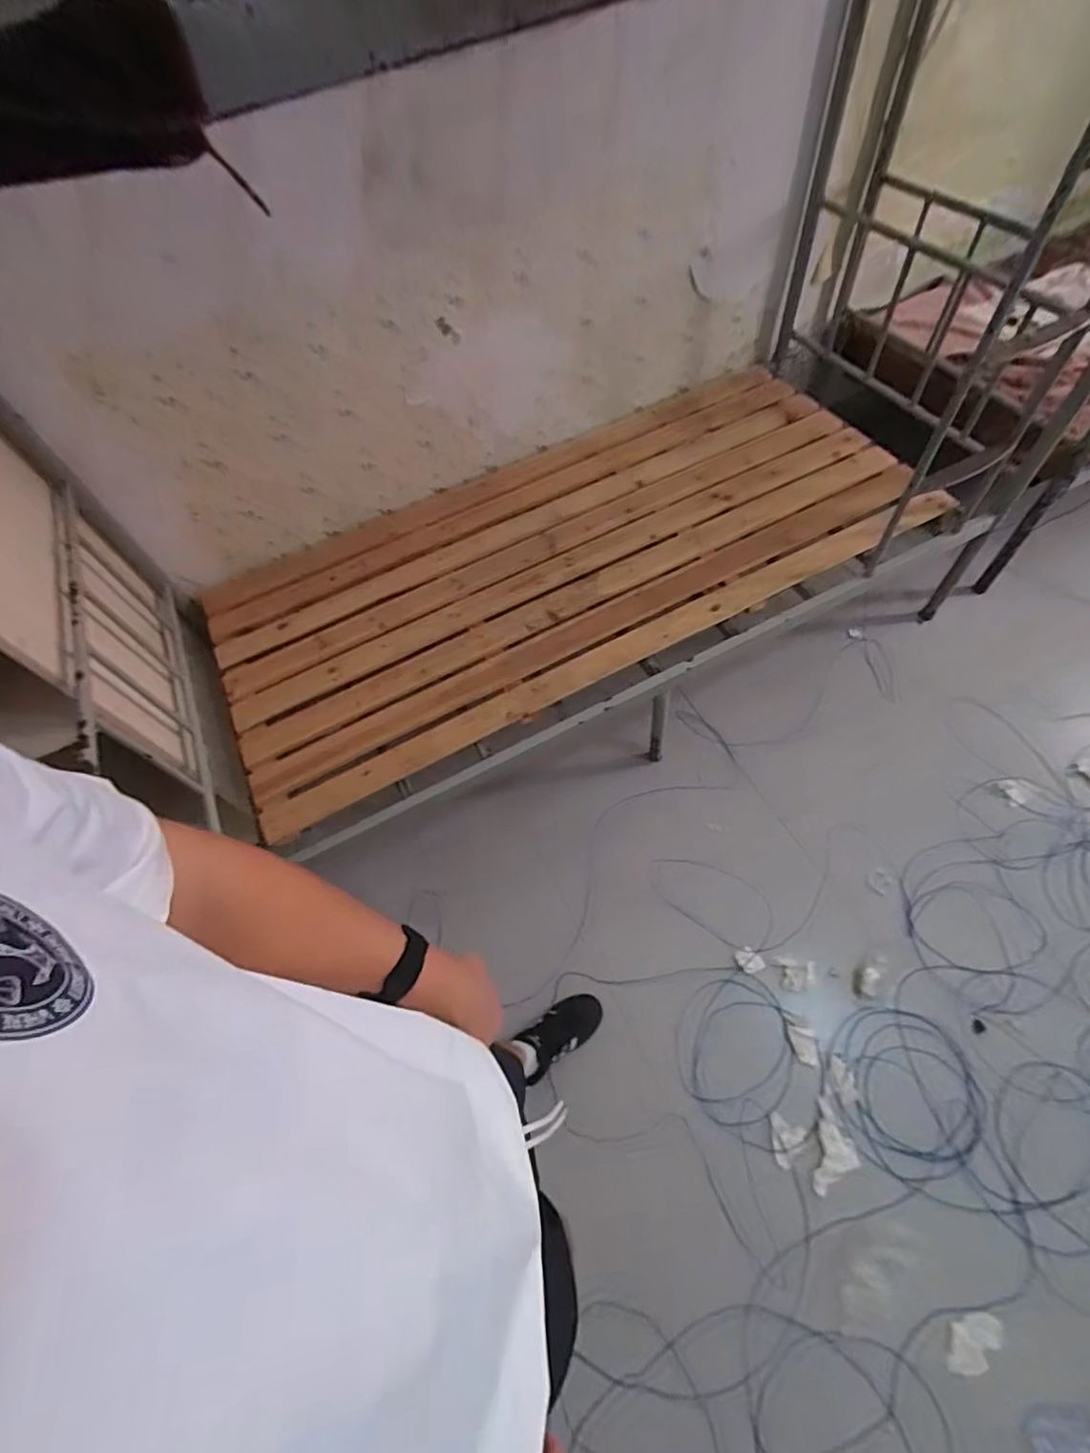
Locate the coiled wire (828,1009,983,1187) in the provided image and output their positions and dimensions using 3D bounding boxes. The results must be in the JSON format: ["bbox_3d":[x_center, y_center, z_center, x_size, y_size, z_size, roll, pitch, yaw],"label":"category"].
[{"bbox_3d":[0.756,0.758,1.219,0.284,0.013,0.299,-2,63,2],"label":"coiled wire"}]

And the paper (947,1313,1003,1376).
[{"bbox_3d":[0.763,1.096,1.036,0.114,0.014,0.066,-16,63,-5],"label":"paper"}]

